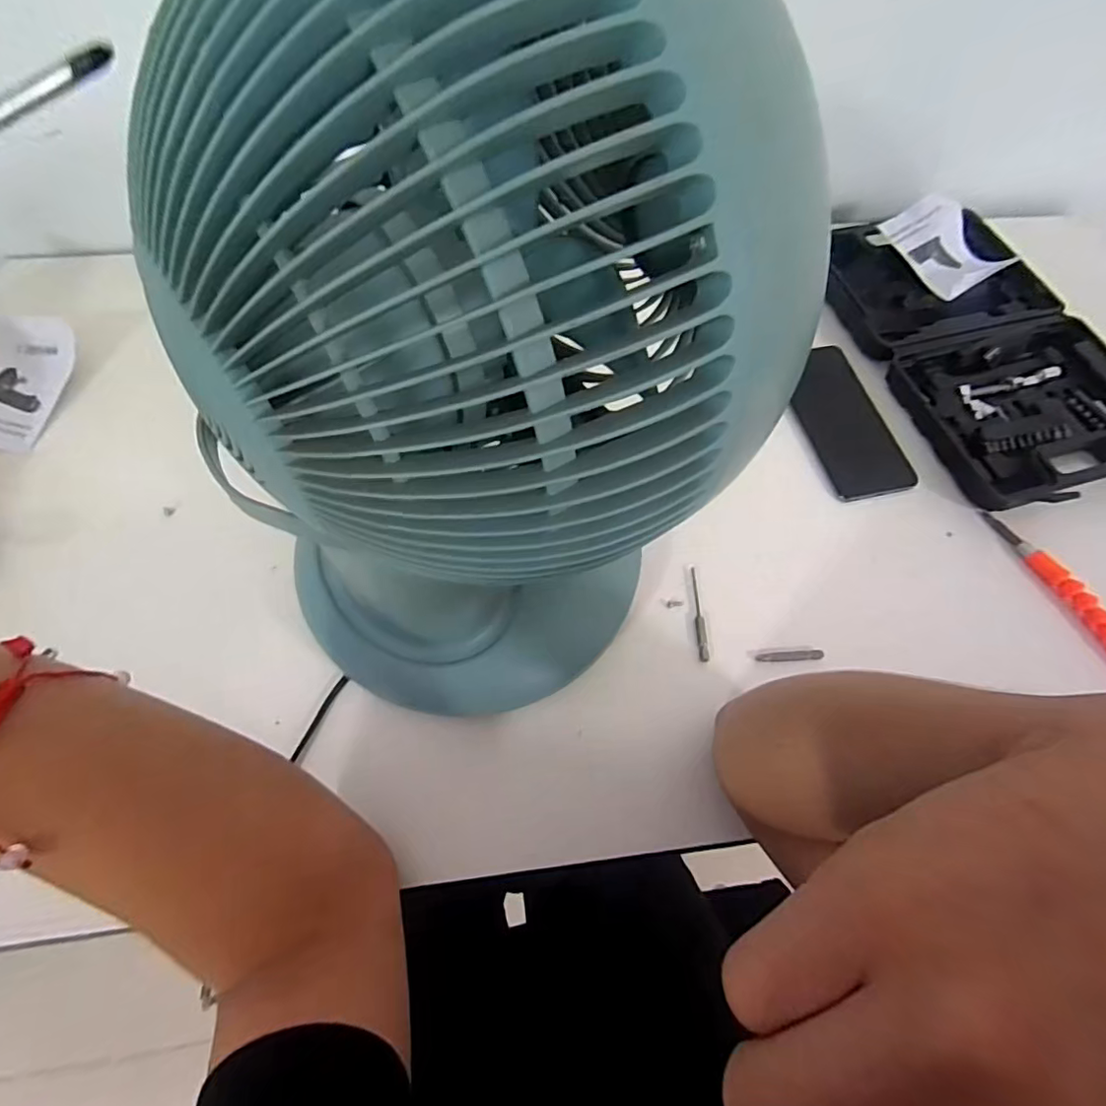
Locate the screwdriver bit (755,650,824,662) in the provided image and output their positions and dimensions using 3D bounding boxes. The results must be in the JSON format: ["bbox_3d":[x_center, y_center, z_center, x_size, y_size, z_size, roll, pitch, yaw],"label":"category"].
[{"bbox_3d":[0.175,0.076,0.412,0.050,0.005,0.007,-2,64,-4],"label":"screwdriver bit"}]

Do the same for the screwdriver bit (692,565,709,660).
[{"bbox_3d":[0.111,0.045,0.425,0.008,0.008,0.075,2,64,-2],"label":"screwdriver bit"}]

